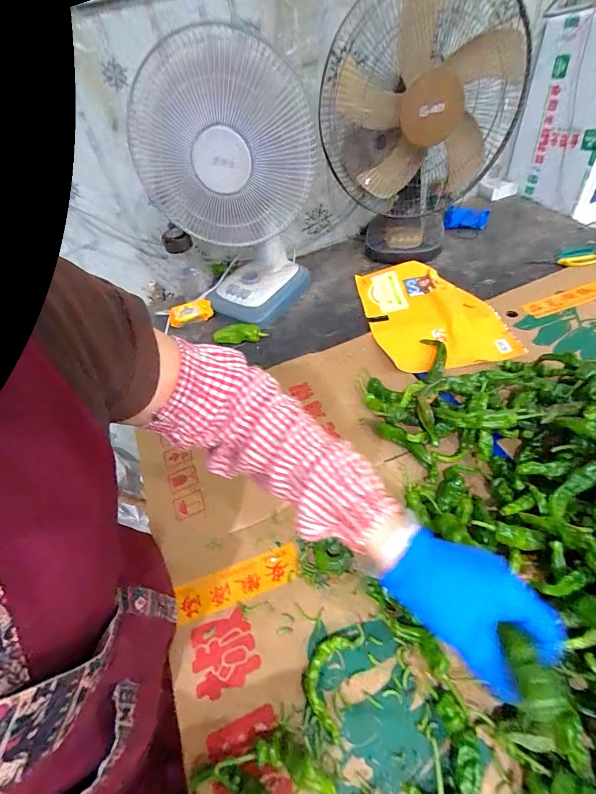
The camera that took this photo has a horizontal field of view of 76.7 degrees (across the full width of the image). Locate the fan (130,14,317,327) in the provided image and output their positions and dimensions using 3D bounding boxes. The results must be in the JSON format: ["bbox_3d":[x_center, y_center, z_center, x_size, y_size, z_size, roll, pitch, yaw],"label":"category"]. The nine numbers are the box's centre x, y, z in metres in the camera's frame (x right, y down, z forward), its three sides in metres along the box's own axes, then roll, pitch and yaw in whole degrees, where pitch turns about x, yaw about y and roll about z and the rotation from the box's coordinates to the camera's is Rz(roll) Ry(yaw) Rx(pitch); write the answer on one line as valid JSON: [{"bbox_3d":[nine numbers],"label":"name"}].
[{"bbox_3d":[-0.118,-0.416,0.814,0.319,0.516,0.249,-5,48,6],"label":"fan"}]

